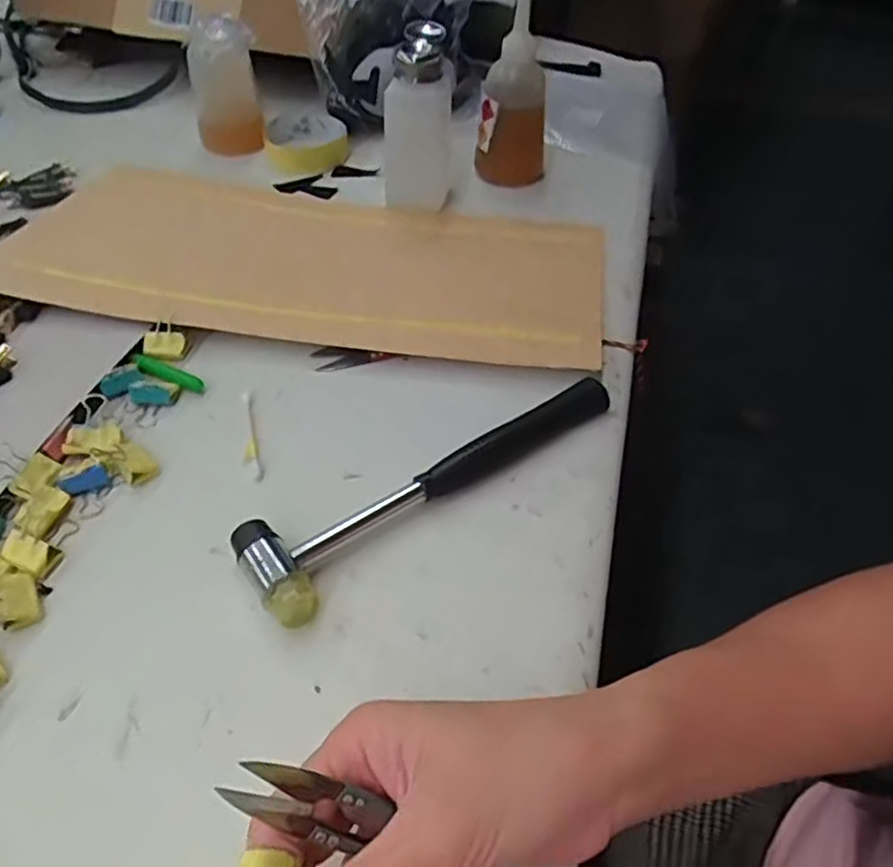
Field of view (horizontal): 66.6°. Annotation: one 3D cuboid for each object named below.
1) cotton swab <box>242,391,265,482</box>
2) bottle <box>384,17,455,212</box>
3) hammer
[{"bbox_3d":[-0.120,-0.001,0.422,0.007,0.004,0.077,-11,49,-12],"label":"cotton swab"},{"bbox_3d":[-0.024,-0.273,0.583,0.058,0.124,0.049,2,48,-1],"label":"bottle"},{"bbox_3d":[-0.006,0.020,0.390,0.237,0.020,0.060,-33,57,-28],"label":"hammer"}]

